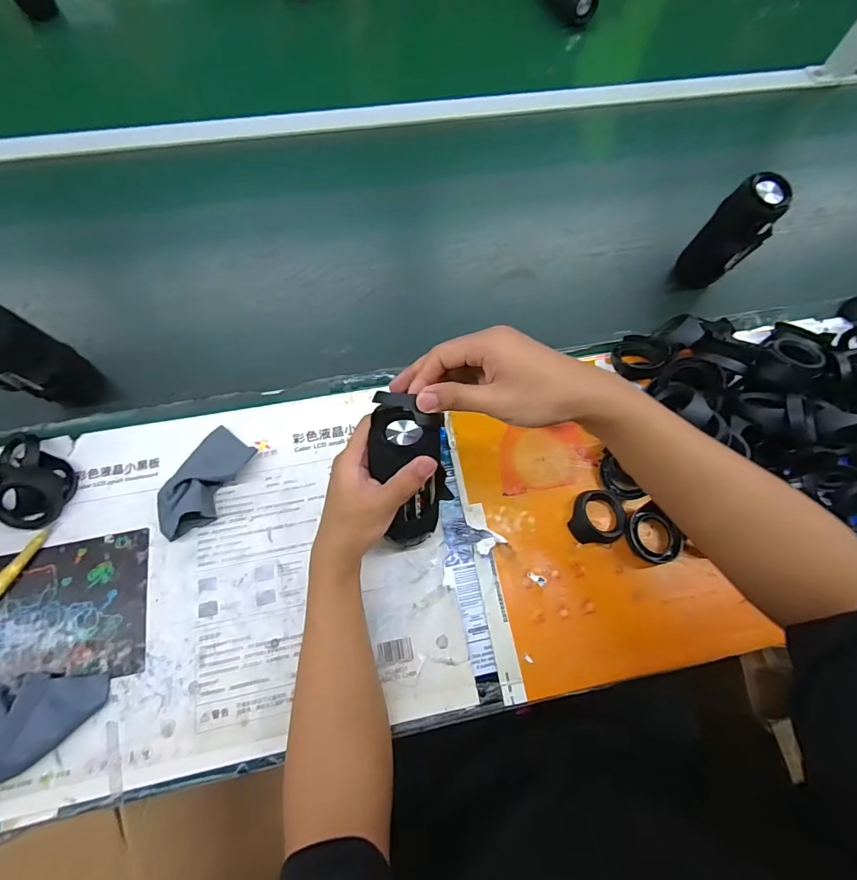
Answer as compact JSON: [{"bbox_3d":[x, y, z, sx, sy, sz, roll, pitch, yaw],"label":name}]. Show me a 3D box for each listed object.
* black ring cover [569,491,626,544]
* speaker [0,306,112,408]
[{"bbox_3d":[0.187,0.084,0.483,0.061,0.021,0.056,-2,69,-3],"label":"black ring cover"},{"bbox_3d":[-0.436,-0.085,0.480,0.061,0.144,0.061,-16,70,-9],"label":"speaker"}]

